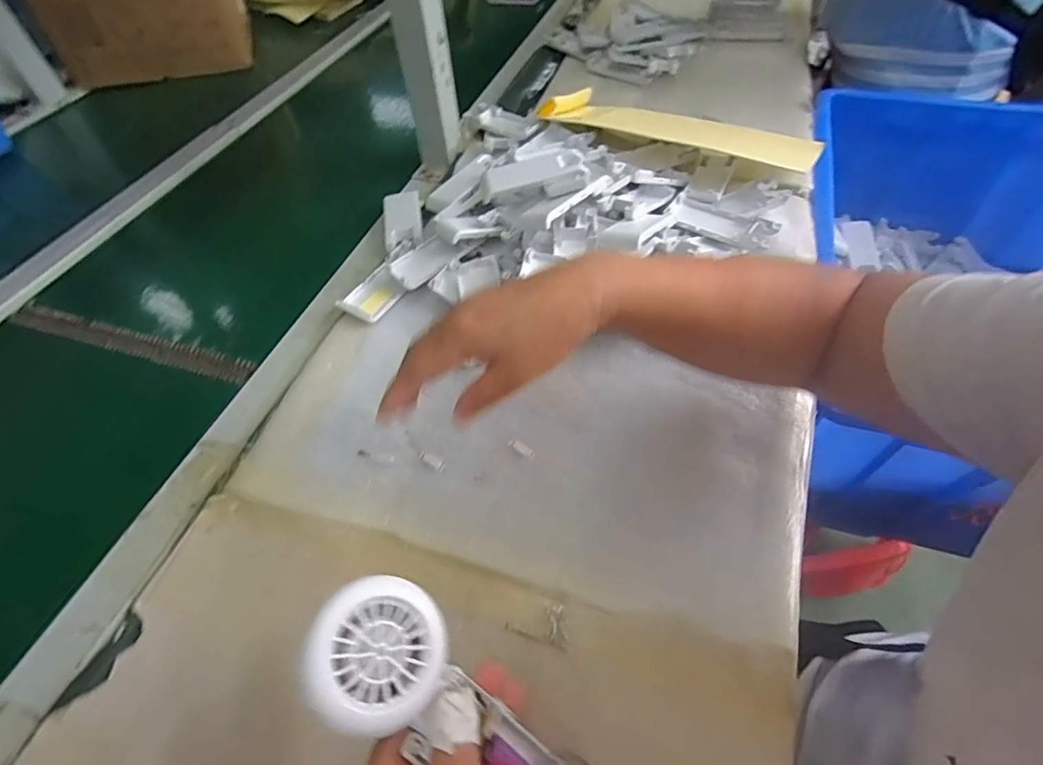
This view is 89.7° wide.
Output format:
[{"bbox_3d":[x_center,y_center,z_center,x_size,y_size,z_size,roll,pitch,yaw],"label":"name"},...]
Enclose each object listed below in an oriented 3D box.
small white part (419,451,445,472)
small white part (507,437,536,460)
[{"bbox_3d":[-0.068,0.058,0.396,0.023,0.004,0.008,26,58,21],"label":"small white part"},{"bbox_3d":[0.000,0.049,0.394,0.023,0.004,0.007,28,59,22],"label":"small white part"}]

